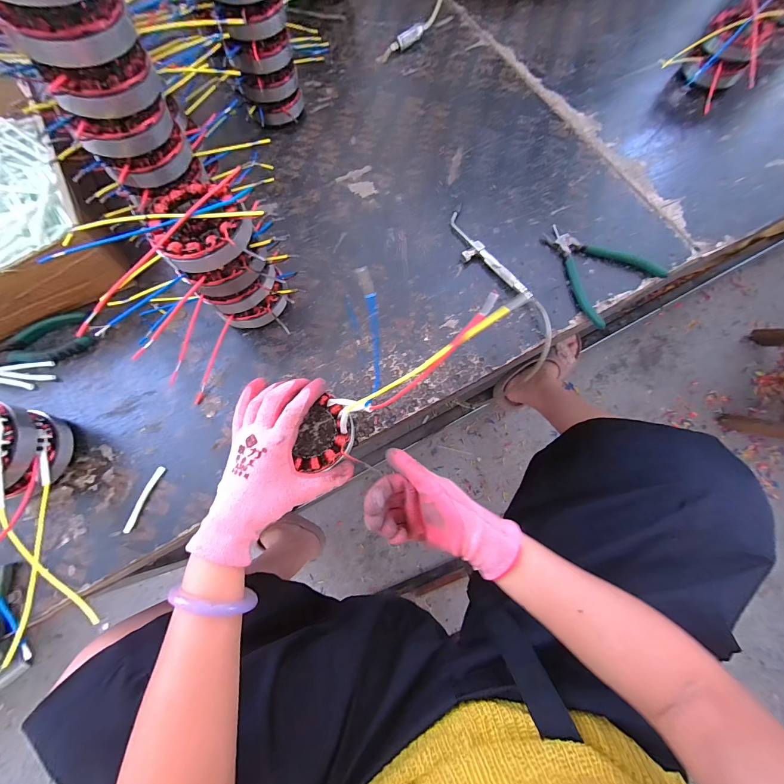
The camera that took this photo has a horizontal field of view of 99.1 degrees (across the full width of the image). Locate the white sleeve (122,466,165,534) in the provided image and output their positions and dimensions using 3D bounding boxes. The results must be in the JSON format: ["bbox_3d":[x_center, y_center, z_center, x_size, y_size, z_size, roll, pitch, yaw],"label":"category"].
[{"bbox_3d":[-0.256,0.110,0.344,0.010,0.006,0.068,18,73,5],"label":"white sleeve"}]

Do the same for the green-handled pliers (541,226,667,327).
[{"bbox_3d":[0.254,-0.165,0.431,0.123,0.014,0.142,-38,76,-12],"label":"green-handled pliers"}]

